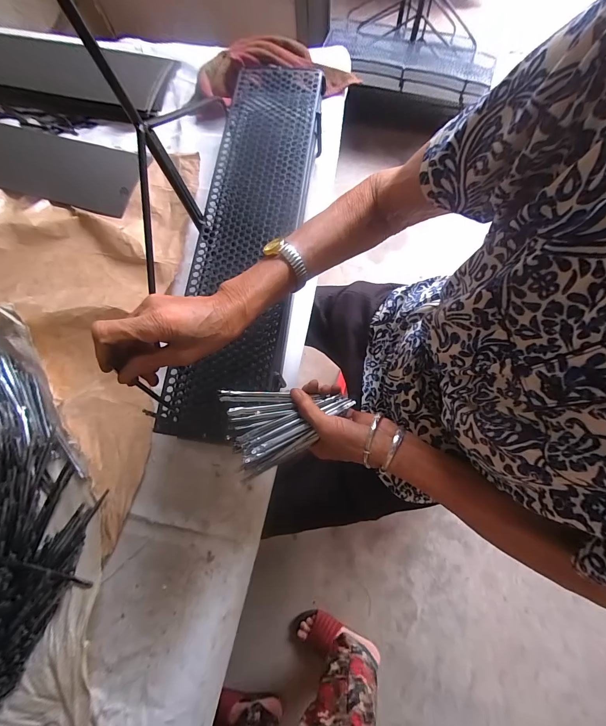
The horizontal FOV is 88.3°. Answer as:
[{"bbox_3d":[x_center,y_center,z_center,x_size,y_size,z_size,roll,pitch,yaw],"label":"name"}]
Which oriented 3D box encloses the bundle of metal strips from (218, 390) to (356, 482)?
[{"bbox_3d":[-0.012,0.064,0.358,0.139,0.028,0.092,-15,75,-3],"label":"bundle of metal strips"}]

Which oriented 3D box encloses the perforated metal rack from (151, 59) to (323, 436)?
[{"bbox_3d":[-0.075,-0.199,0.467,0.147,0.030,0.612,8,77,3],"label":"perforated metal rack"}]

